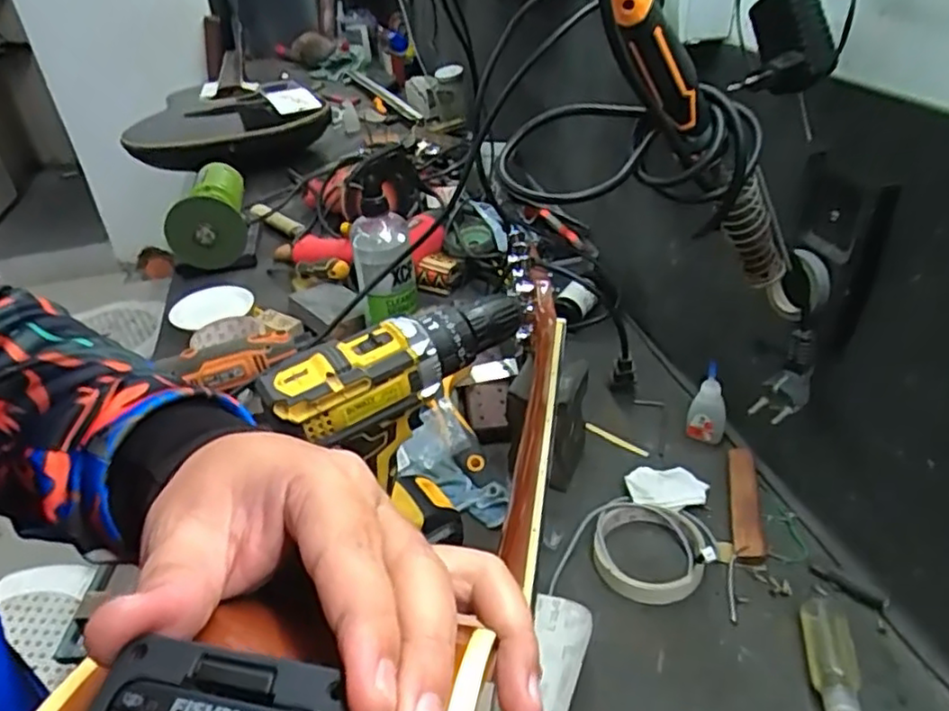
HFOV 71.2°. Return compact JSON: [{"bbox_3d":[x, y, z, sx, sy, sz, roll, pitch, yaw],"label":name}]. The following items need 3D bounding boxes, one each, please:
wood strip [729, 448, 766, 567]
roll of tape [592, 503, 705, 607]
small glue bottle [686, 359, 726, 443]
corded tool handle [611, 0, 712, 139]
[{"bbox_3d":[0.228,0.124,0.558,0.025,0.017,0.121,6,36,14],"label":"wood strip"},{"bbox_3d":[0.137,0.153,0.525,0.083,0.024,0.085,-3,35,2],"label":"roll of tape"},{"bbox_3d":[0.219,0.045,0.618,0.034,0.083,0.017,11,37,21],"label":"small glue bottle"},{"bbox_3d":[0.094,-0.155,0.340,0.030,0.108,0.027,-51,45,3],"label":"corded tool handle"}]

